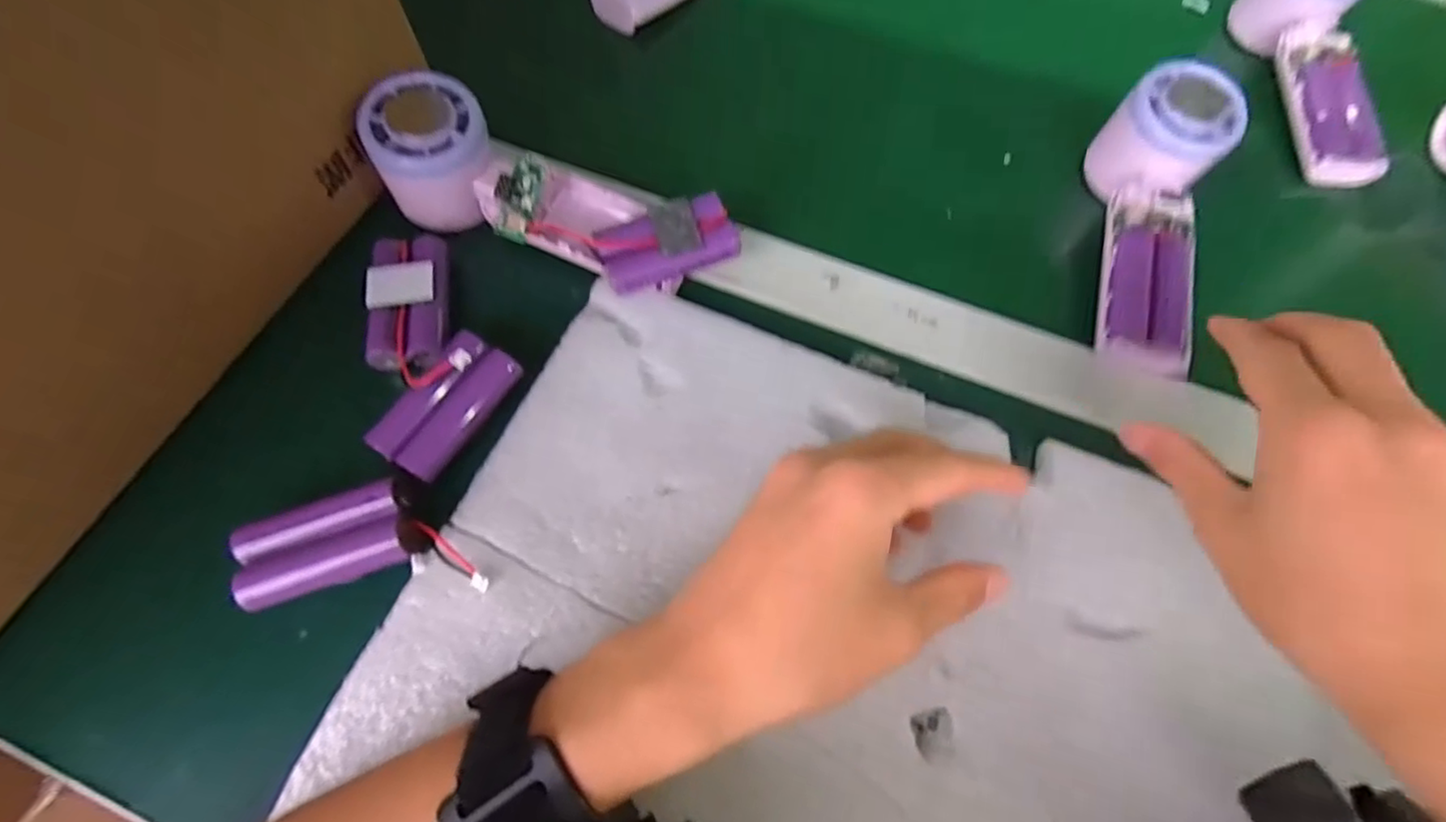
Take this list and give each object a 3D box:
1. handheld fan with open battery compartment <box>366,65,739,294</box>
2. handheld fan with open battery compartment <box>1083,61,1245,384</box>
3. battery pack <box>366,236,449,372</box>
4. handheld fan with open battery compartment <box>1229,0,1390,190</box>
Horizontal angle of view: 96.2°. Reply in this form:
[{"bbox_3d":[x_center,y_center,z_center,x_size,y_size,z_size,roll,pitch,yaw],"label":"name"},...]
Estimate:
[{"bbox_3d":[-0.085,-0.107,0.321,0.184,0.048,0.062,23,67,7],"label":"handheld fan with open battery compartment"},{"bbox_3d":[0.225,-0.095,0.339,0.051,0.045,0.164,13,79,3],"label":"handheld fan with open battery compartment"},{"bbox_3d":[-0.154,-0.055,0.318,0.034,0.015,0.074,-8,66,-6],"label":"battery pack"},{"bbox_3d":[0.364,-0.214,0.391,0.052,0.053,0.152,7,66,1],"label":"handheld fan with open battery compartment"}]

